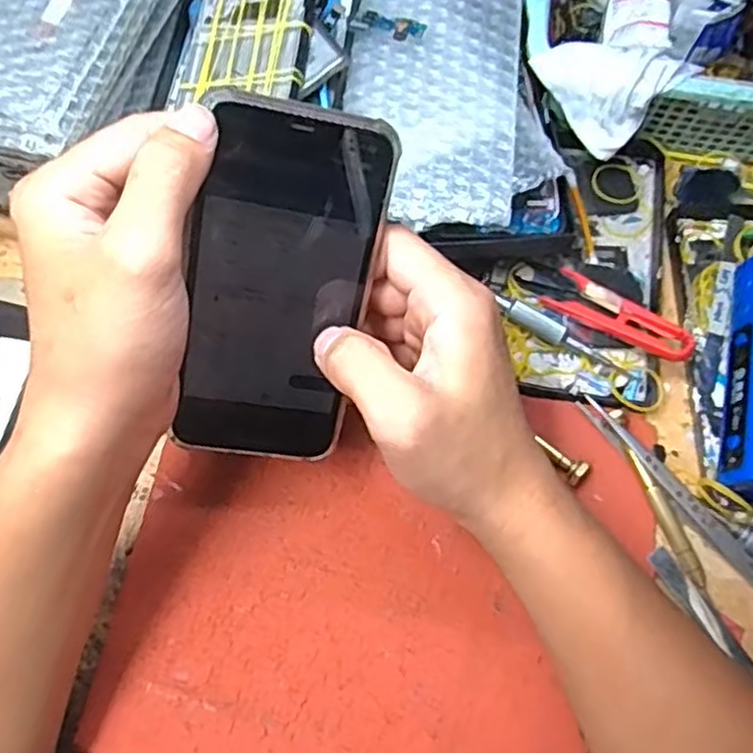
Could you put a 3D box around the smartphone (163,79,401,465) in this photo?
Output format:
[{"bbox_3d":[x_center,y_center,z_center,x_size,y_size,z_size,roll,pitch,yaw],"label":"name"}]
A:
[{"bbox_3d":[-0.039,-0.032,0.291,0.069,0.005,0.151,7,115,-12],"label":"smartphone"}]

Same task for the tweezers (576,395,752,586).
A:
[{"bbox_3d":[0.152,0.060,0.349,0.011,0.014,0.132,-39,72,-14],"label":"tweezers"}]

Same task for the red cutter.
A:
[{"bbox_3d":[0.134,-0.032,0.388,0.081,0.012,0.024,30,73,22],"label":"red cutter"}]

